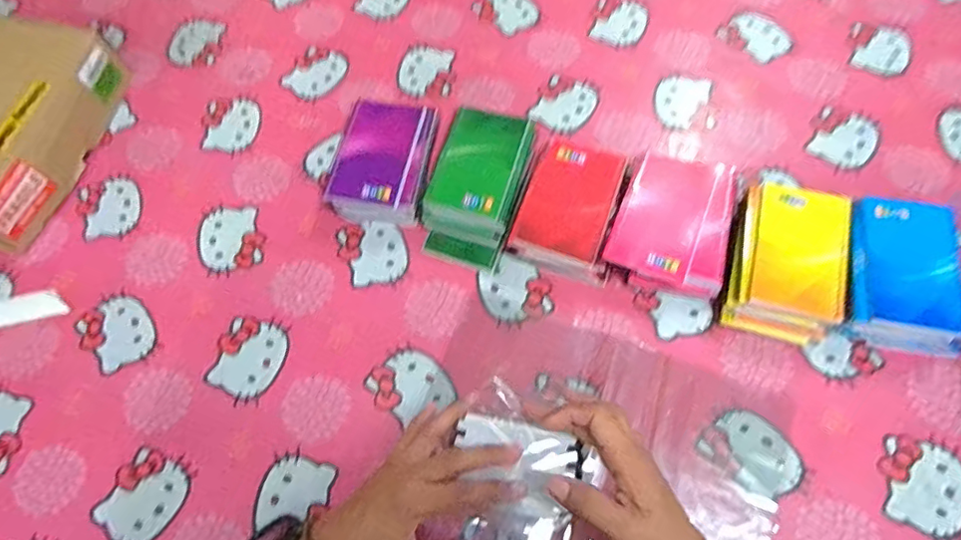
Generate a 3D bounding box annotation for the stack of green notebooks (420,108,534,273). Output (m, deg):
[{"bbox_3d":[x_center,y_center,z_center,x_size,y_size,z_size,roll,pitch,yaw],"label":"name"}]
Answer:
[{"bbox_3d":[-0.003,-0.092,0.613,0.094,0.052,0.168,16,69,10],"label":"stack of green notebooks"}]

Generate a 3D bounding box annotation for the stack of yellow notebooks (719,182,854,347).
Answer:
[{"bbox_3d":[0.302,-0.010,0.557,0.101,0.062,0.148,12,68,9],"label":"stack of yellow notebooks"}]

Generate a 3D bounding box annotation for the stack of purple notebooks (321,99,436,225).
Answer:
[{"bbox_3d":[-0.105,-0.119,0.625,0.100,0.055,0.134,10,68,8],"label":"stack of purple notebooks"}]

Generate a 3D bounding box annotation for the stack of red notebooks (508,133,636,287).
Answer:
[{"bbox_3d":[0.095,-0.065,0.598,0.100,0.048,0.145,14,68,9],"label":"stack of red notebooks"}]

